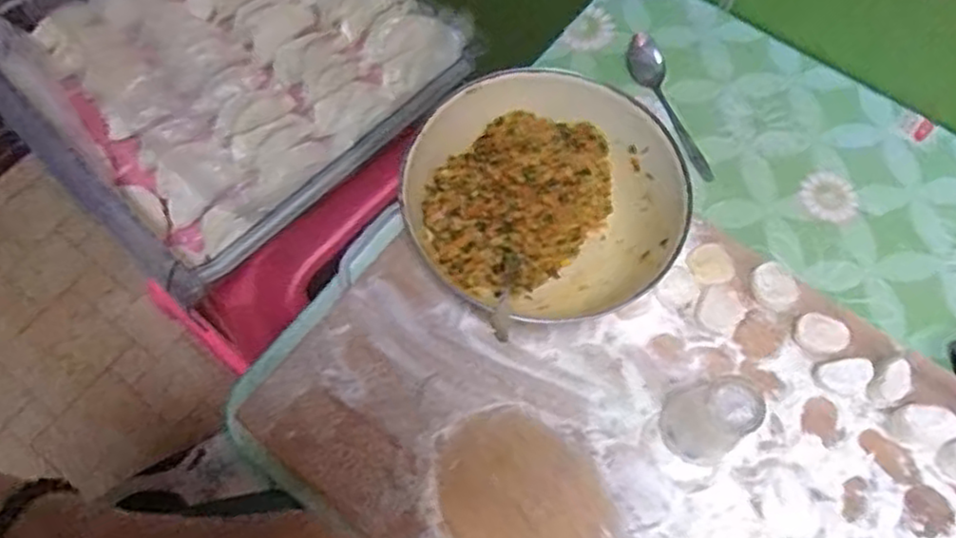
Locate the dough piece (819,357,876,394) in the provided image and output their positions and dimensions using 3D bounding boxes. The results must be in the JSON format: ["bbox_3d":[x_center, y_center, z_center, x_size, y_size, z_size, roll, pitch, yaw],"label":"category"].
[{"bbox_3d":[0.274,0.080,0.512,0.040,0.008,0.024,-12,68,-5],"label":"dough piece"}]

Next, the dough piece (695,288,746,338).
[{"bbox_3d":[0.189,0.032,0.537,0.034,0.016,0.042,41,73,16],"label":"dough piece"}]

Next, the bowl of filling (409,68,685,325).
[{"bbox_3d":[0.056,-0.055,0.534,0.194,0.100,0.168,24,69,10],"label":"bowl of filling"}]

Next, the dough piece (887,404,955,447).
[{"bbox_3d":[0.324,0.114,0.499,0.043,0.021,0.026,4,67,1],"label":"dough piece"}]

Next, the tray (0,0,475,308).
[{"bbox_3d":[-0.255,-0.210,0.672,0.391,0.069,0.363,42,73,16],"label":"tray"}]

